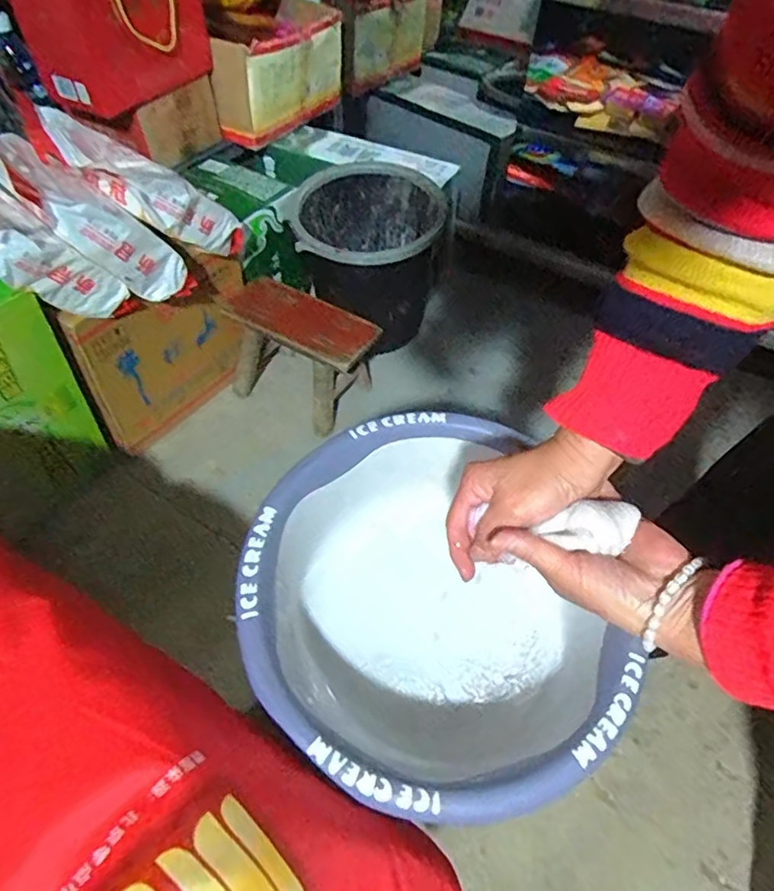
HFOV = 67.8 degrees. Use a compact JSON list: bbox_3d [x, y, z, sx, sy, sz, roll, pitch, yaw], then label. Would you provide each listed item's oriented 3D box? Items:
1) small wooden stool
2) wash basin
[{"bbox_3d":[-0.142,-0.161,0.982,0.238,0.161,0.176,29,57,20],"label":"small wooden stool"},{"bbox_3d":[0.034,0.156,0.530,0.305,0.155,0.335,1,52,-1],"label":"wash basin"}]

